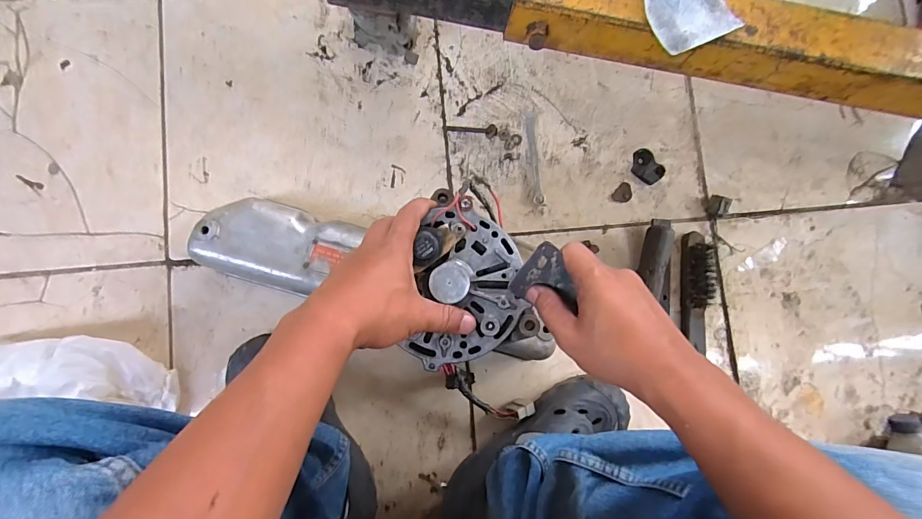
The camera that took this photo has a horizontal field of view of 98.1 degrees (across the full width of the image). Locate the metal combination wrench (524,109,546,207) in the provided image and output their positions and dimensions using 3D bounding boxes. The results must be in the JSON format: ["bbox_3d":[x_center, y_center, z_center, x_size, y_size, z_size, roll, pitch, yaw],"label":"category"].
[{"bbox_3d":[0.115,-0.157,0.618,0.018,0.004,0.146,-5,85,-5],"label":"metal combination wrench"}]

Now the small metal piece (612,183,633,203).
[{"bbox_3d":[0.252,-0.101,0.619,0.036,0.004,0.027,-45,89,-6],"label":"small metal piece"}]

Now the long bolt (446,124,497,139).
[{"bbox_3d":[0.016,-0.194,0.600,0.075,0.013,0.018,2,85,-4],"label":"long bolt"}]

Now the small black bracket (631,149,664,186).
[{"bbox_3d":[0.289,-0.144,0.623,0.056,0.014,0.039,42,83,0],"label":"small black bracket"}]

